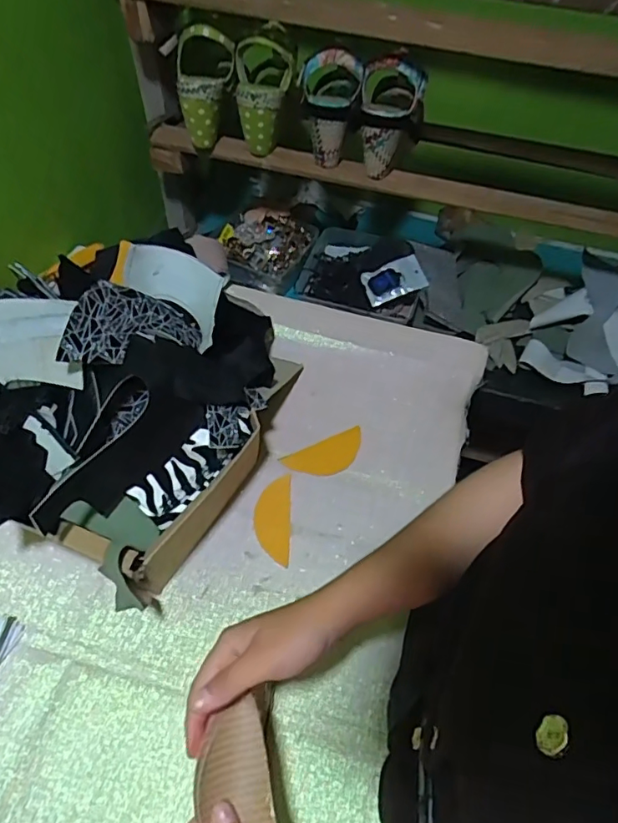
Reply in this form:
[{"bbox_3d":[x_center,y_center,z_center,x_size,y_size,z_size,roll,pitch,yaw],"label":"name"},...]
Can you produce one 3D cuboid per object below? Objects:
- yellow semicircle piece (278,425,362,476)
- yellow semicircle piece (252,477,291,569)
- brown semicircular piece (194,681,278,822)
[{"bbox_3d":[0.022,0.054,0.649,0.106,0.004,0.044,-18,70,-20],"label":"yellow semicircle piece"},{"bbox_3d":[-0.041,0.119,0.600,0.039,0.004,0.099,1,59,-3],"label":"yellow semicircle piece"},{"bbox_3d":[-0.047,0.245,0.357,0.053,0.009,0.102,-3,56,-7],"label":"brown semicircular piece"}]

